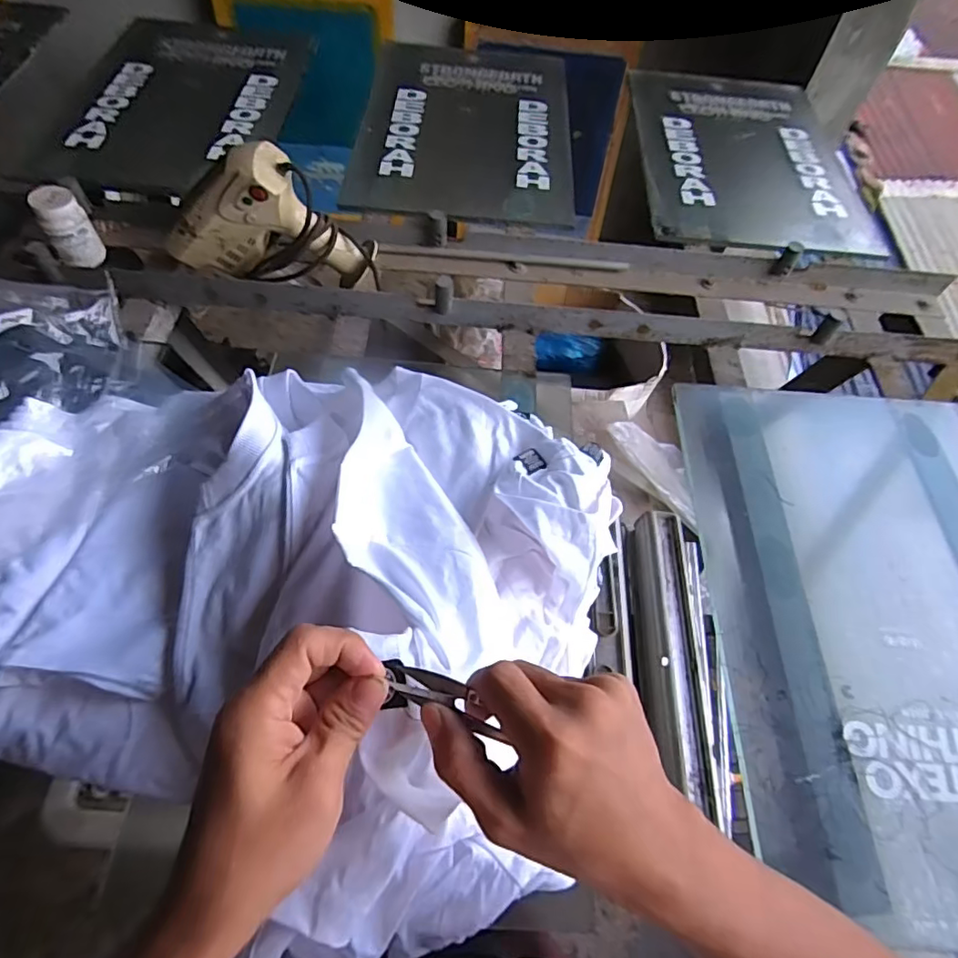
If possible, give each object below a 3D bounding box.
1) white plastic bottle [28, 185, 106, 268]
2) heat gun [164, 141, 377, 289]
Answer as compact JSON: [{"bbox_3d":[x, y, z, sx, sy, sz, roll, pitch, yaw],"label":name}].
[{"bbox_3d":[-0.600,-0.366,0.819,0.062,0.095,0.054,-30,65,-19],"label":"white plastic bottle"},{"bbox_3d":[-0.292,-0.358,0.775,0.280,0.180,0.075,6,59,1],"label":"heat gun"}]

